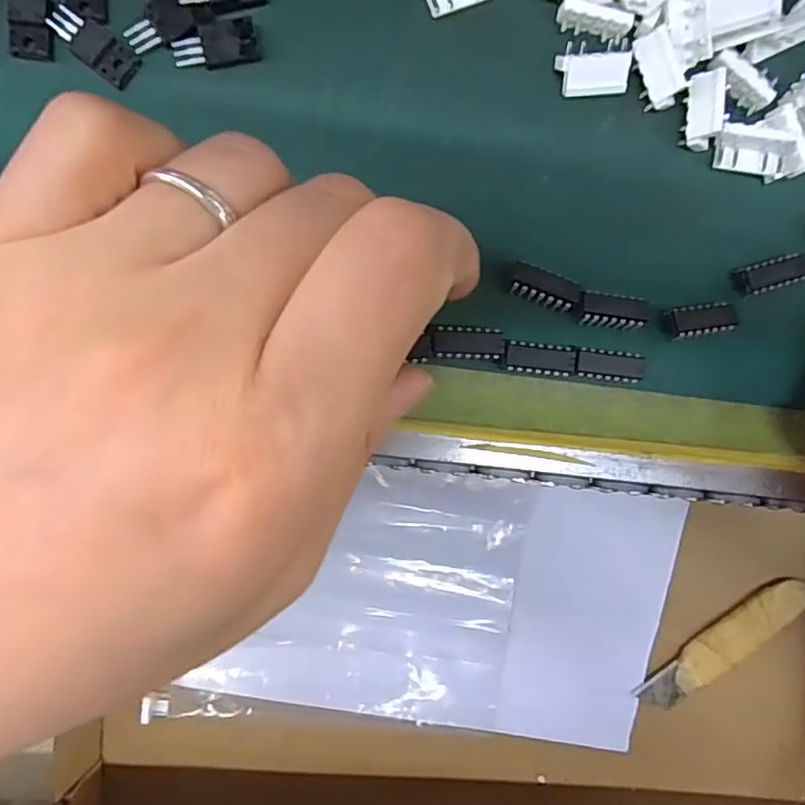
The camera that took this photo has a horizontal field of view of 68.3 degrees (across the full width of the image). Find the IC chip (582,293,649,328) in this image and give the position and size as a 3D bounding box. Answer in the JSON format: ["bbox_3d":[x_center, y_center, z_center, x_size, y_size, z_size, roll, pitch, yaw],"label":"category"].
[{"bbox_3d":[0.057,-0.025,0.163,0.018,0.005,0.009,5,93,-6],"label":"IC chip"}]

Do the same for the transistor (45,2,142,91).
[{"bbox_3d":[-0.079,-0.092,0.151,0.022,0.004,0.011,38,90,-7],"label":"transistor"}]

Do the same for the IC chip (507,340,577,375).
[{"bbox_3d":[0.036,-0.012,0.160,0.019,0.006,0.008,6,93,-6],"label":"IC chip"}]

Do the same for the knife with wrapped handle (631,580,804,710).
[{"bbox_3d":[0.158,0.119,0.292,0.095,0.008,0.020,-35,96,-2],"label":"knife with wrapped handle"}]

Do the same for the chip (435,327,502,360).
[{"bbox_3d":[0.017,-0.016,0.159,0.018,0.005,0.008,1,94,-5],"label":"chip"}]

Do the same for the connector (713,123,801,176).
[{"bbox_3d":[0.100,-0.071,0.168,0.023,0.009,0.012,4,94,-5],"label":"connector"}]

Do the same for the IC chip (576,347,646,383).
[{"bbox_3d":[0.055,-0.010,0.162,0.018,0.007,0.008,6,93,-6],"label":"IC chip"}]

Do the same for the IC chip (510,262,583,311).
[{"bbox_3d":[0.038,-0.031,0.161,0.019,0.005,0.009,18,92,-6],"label":"IC chip"}]

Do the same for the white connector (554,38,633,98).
[{"bbox_3d":[0.053,-0.092,0.164,0.020,0.005,0.013,-11,95,-4],"label":"white connector"}]

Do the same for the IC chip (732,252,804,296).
[{"bbox_3d":[0.106,-0.036,0.169,0.020,0.004,0.009,-17,95,-4],"label":"IC chip"}]

